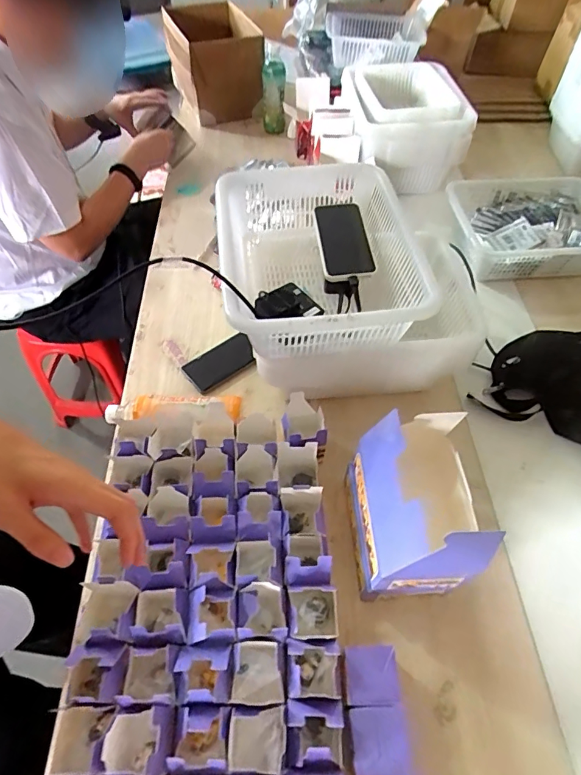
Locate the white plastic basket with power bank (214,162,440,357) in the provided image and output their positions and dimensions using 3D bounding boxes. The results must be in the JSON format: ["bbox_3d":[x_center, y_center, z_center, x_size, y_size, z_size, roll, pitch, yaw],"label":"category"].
[{"bbox_3d":[0.038,-0.186,0.696,0.274,0.123,0.359,-4,54,-3],"label":"white plastic basket with power bank"}]

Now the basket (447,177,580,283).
[{"bbox_3d":[0.536,-0.358,1.033,0.365,0.122,0.276,4,54,2],"label":"basket"}]

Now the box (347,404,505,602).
[{"bbox_3d":[0.157,0.149,0.596,0.135,0.179,0.190,-3,54,-3],"label":"box"}]

